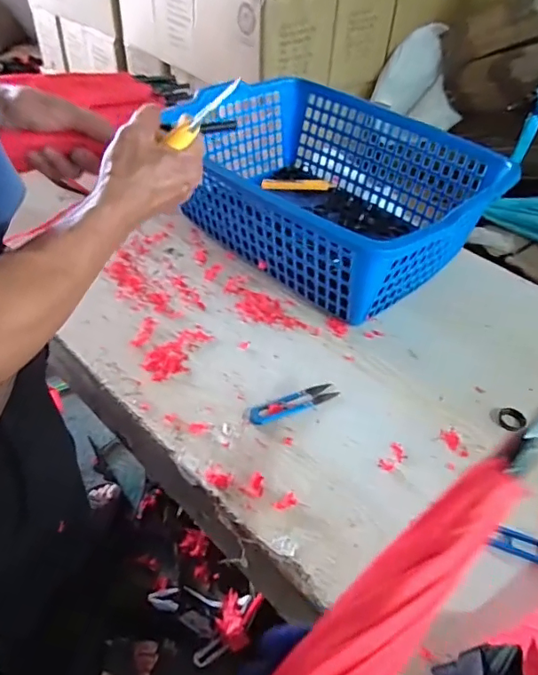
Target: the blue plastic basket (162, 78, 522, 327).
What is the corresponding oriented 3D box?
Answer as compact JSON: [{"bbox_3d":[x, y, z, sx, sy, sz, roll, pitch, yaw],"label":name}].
[{"bbox_3d":[0.094,-0.234,0.824,0.455,0.174,0.352,32,49,30],"label":"blue plastic basket"}]

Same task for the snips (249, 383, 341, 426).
[{"bbox_3d":[0.031,0.080,0.623,0.114,0.010,0.026,-18,45,-21],"label":"snips"}]

